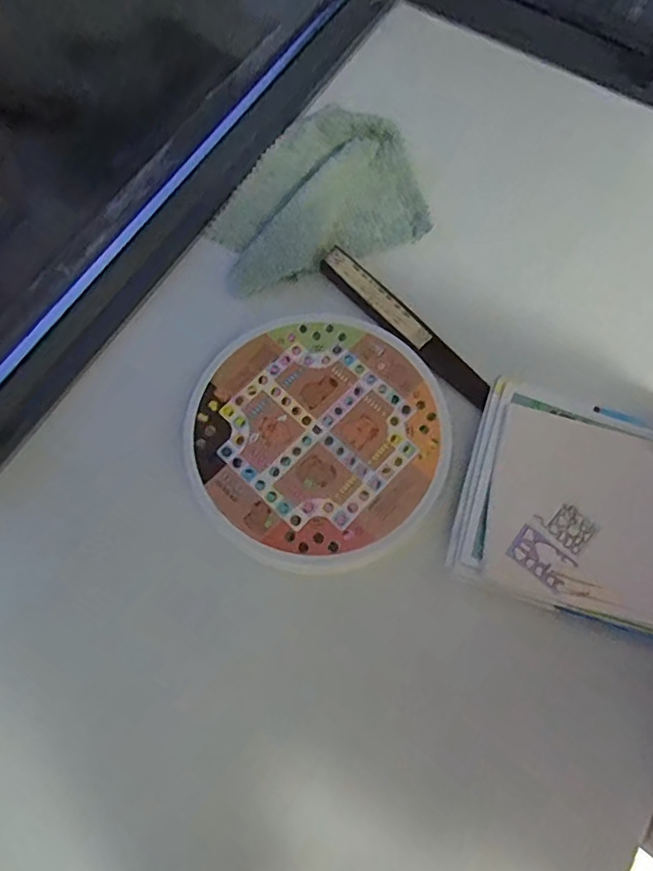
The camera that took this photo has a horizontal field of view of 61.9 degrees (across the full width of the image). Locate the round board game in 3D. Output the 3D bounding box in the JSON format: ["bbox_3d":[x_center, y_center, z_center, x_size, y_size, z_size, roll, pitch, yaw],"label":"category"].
[{"bbox_3d":[-0.009,-0.005,0.565,0.261,0.014,0.264,0,71,1],"label":"round board game"}]

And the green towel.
[{"bbox_3d":[-0.021,-0.298,0.671,0.258,0.033,0.205,-23,72,-7],"label":"green towel"}]

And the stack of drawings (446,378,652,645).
[{"bbox_3d":[0.287,0.079,0.528,0.294,0.033,0.210,19,72,7],"label":"stack of drawings"}]

